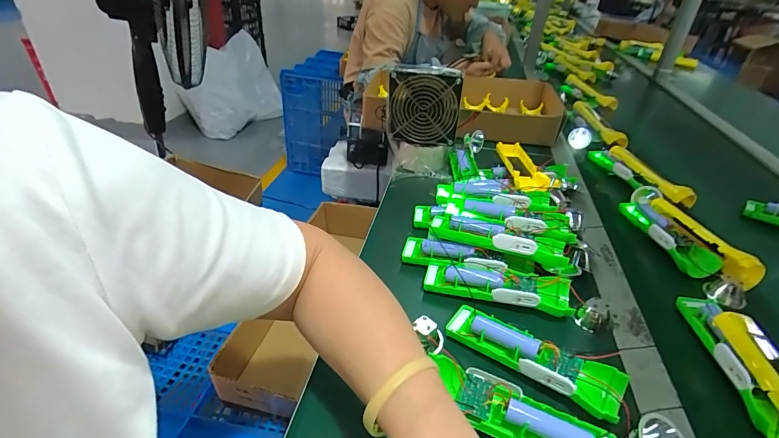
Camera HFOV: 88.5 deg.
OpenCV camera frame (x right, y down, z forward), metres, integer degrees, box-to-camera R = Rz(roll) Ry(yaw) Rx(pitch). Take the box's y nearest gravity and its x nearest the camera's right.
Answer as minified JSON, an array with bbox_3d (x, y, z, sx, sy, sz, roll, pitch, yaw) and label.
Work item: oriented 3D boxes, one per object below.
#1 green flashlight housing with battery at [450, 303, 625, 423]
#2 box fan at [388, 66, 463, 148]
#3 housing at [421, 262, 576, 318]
[{"bbox_3d":[0.135,0.131,0.386,0.163,0.029,0.049,24,40,27],"label":"green flashlight housing with battery"},{"bbox_3d":[0.057,-0.189,0.691,0.121,0.129,0.042,1,35,-3],"label":"box fan"},{"bbox_3d":[0.122,0.078,0.465,0.162,0.034,0.041,12,36,12],"label":"housing"}]

